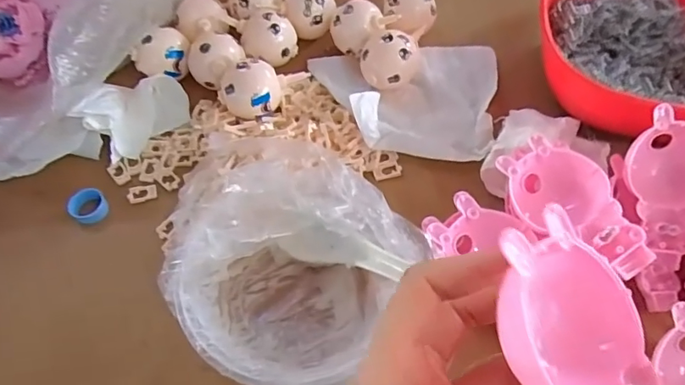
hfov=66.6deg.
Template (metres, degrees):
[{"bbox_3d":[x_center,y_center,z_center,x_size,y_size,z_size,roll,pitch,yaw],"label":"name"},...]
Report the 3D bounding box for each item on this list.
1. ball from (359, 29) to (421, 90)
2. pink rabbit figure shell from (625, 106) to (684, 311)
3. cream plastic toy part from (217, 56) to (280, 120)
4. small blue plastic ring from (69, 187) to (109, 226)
[{"bbox_3d":[0.040,-0.114,0.443,0.047,0.043,0.048,-1,58,2],"label":"ball"},{"bbox_3d":[0.216,0.011,0.344,0.055,0.027,0.125,6,88,7],"label":"pink rabbit figure shell"},{"bbox_3d":[-0.076,-0.086,0.429,0.048,0.039,0.041,5,58,6],"label":"cream plastic toy part"},{"bbox_3d":[-0.198,0.010,0.405,0.026,0.012,0.029,-39,64,-20],"label":"small blue plastic ring"}]

